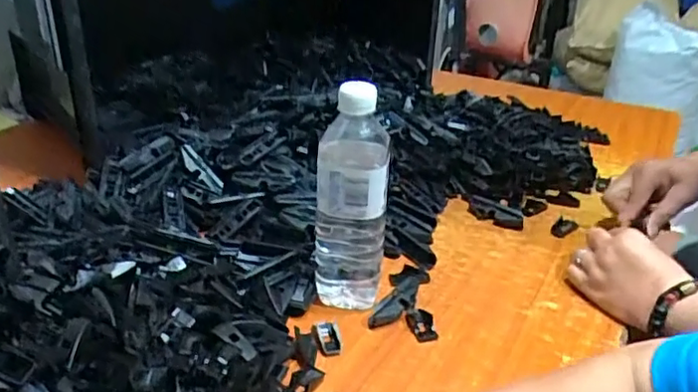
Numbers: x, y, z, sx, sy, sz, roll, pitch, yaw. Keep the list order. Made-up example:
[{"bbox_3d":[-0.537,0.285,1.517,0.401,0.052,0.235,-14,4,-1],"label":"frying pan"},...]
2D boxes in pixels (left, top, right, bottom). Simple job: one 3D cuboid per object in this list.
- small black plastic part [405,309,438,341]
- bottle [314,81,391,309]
[{"bbox_3d":[0.067,0.117,0.556,0.021,0.011,0.035,-4,28,-12],"label":"small black plastic part"},{"bbox_3d":[0.002,0.000,0.557,0.064,0.197,0.064,2,28,-3],"label":"bottle"}]

